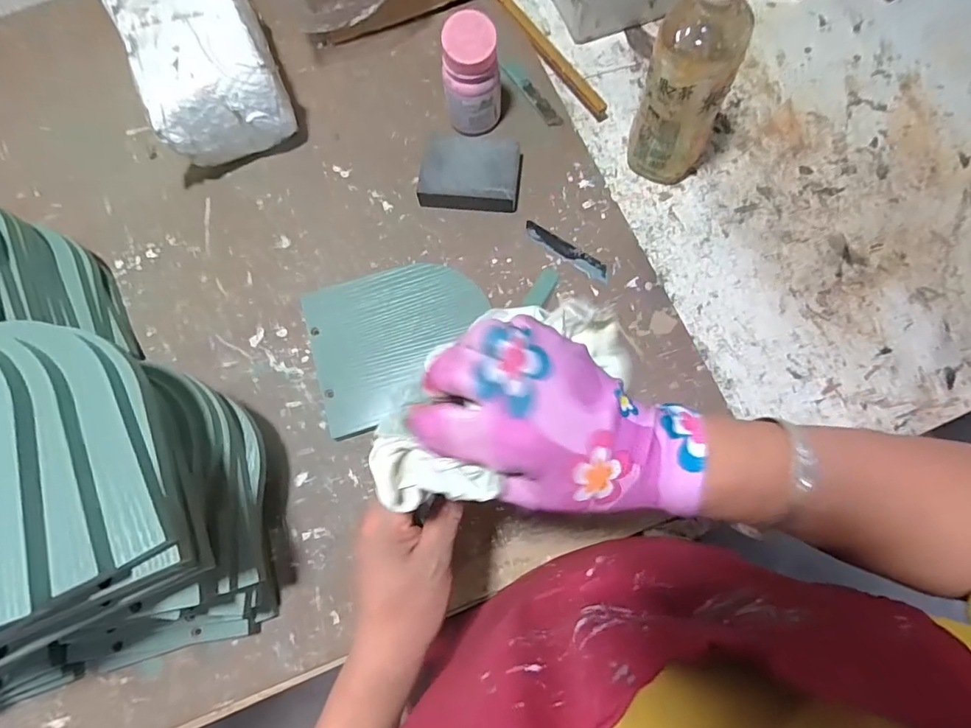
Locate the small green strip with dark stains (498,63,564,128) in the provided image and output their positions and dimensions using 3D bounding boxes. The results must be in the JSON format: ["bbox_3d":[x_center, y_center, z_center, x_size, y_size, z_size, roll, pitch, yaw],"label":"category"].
[{"bbox_3d":[0.051,-0.297,0.541,0.019,0.004,0.096,-34,78,-7],"label":"small green strip with dark stains"}]

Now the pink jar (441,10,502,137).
[{"bbox_3d":[-0.012,-0.274,0.477,0.056,0.106,0.045,-5,76,0],"label":"pink jar"}]

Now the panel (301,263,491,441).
[{"bbox_3d":[-0.079,-0.021,0.466,0.166,0.007,0.147,-17,76,-3],"label":"panel"}]

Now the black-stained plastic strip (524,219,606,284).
[{"bbox_3d":[0.081,-0.112,0.489,0.098,0.006,0.019,36,79,9],"label":"black-stained plastic strip"}]

